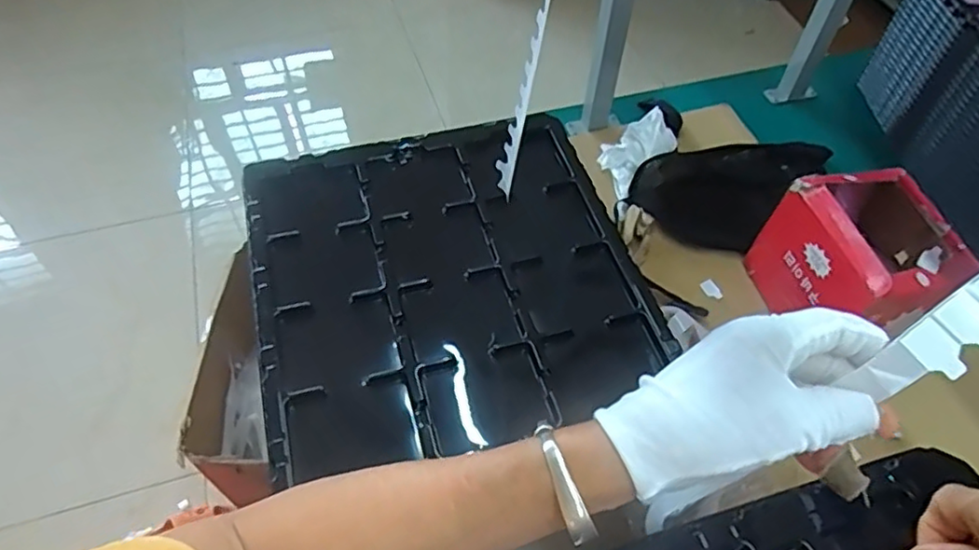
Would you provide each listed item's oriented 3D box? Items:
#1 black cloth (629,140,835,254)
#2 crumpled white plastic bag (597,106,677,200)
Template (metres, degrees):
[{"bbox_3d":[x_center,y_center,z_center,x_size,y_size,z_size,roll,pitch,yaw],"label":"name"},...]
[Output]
[{"bbox_3d":[0.316,-0.121,0.825,0.259,0.044,0.155,-36,62,-25],"label":"black cloth"},{"bbox_3d":[0.194,-0.166,0.830,0.123,0.043,0.073,-37,63,-25],"label":"crumpled white plastic bag"}]

